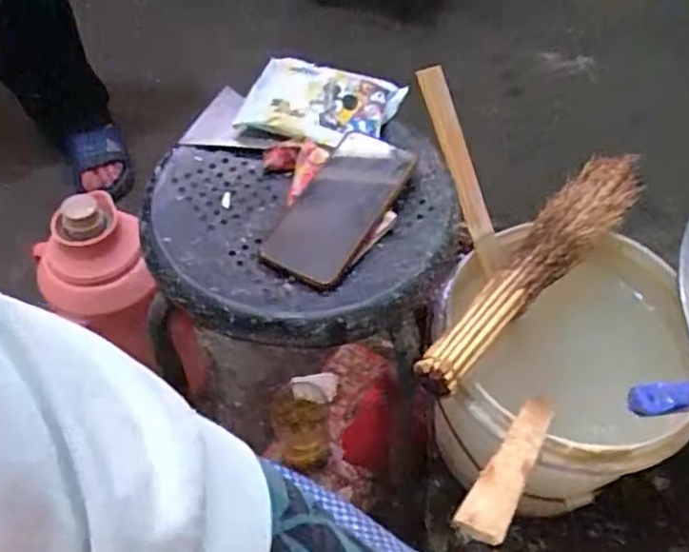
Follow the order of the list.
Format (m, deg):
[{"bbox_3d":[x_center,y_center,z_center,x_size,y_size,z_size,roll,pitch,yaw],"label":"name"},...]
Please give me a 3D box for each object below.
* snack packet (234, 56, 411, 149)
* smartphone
[{"bbox_3d":[-0.024,-0.173,0.656,0.151,0.038,0.096,10,54,7],"label":"snack packet"},{"bbox_3d":[-0.004,-0.066,0.590,0.081,0.016,0.160,25,69,20],"label":"smartphone"}]

